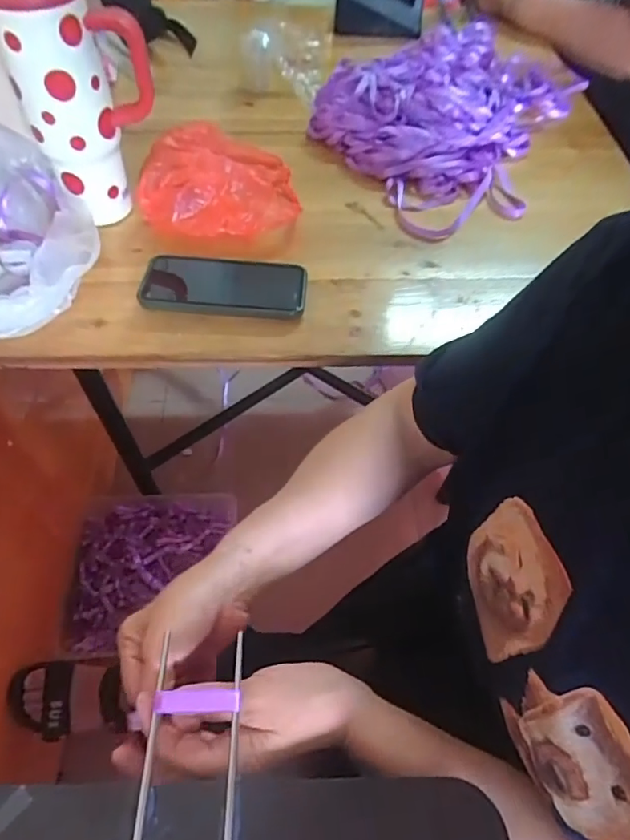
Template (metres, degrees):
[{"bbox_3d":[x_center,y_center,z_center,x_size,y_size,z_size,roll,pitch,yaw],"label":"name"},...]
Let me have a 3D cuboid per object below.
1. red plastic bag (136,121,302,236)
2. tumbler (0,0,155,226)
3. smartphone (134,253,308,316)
[{"bbox_3d":[-0.108,-0.285,0.614,0.175,0.054,0.184,0,56,-3],"label":"red plastic bag"},{"bbox_3d":[-0.216,-0.301,0.511,0.108,0.209,0.086,23,58,12],"label":"tumbler"},{"bbox_3d":[-0.091,-0.137,0.534,0.161,0.014,0.082,4,51,0],"label":"smartphone"}]

